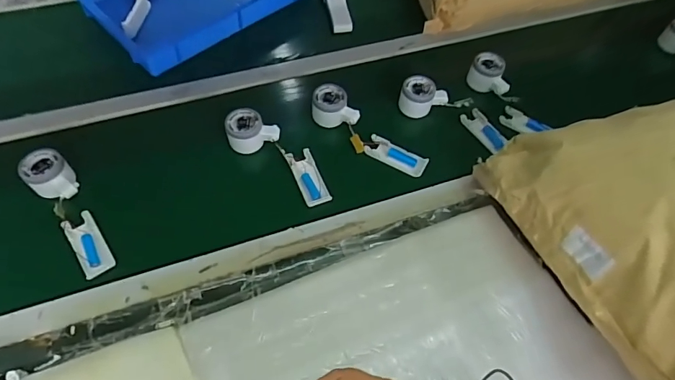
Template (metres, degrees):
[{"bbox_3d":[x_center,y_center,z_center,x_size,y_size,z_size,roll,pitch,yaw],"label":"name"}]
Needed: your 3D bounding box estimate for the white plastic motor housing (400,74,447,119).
[{"bbox_3d":[0.153,-0.163,0.774,0.084,0.053,0.056,20,57,8],"label":"white plastic motor housing"}]

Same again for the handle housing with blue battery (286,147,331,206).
[{"bbox_3d":[-0.046,-0.022,0.689,0.040,0.015,0.104,-18,59,-17],"label":"handle housing with blue battery"}]

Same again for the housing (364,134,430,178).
[{"bbox_3d":[0.099,-0.057,0.728,0.105,0.018,0.037,28,58,14],"label":"housing"}]

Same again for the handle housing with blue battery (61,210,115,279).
[{"bbox_3d":[-0.354,0.076,0.611,0.041,0.013,0.100,-32,64,-24],"label":"handle housing with blue battery"}]

